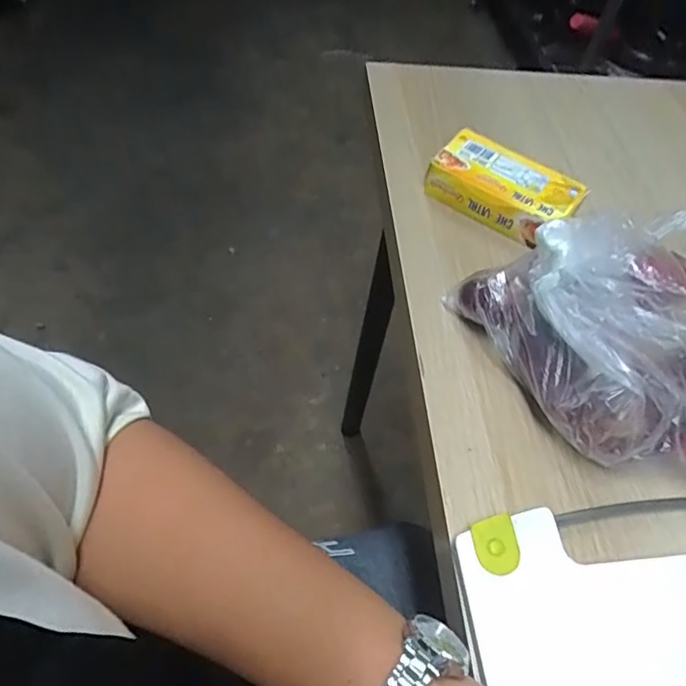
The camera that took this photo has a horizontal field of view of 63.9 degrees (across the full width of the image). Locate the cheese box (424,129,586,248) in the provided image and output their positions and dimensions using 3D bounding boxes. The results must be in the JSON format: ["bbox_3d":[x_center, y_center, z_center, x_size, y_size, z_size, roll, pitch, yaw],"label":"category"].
[{"bbox_3d":[0.130,-0.127,0.446,0.111,0.030,0.061,30,59,15],"label":"cheese box"}]

